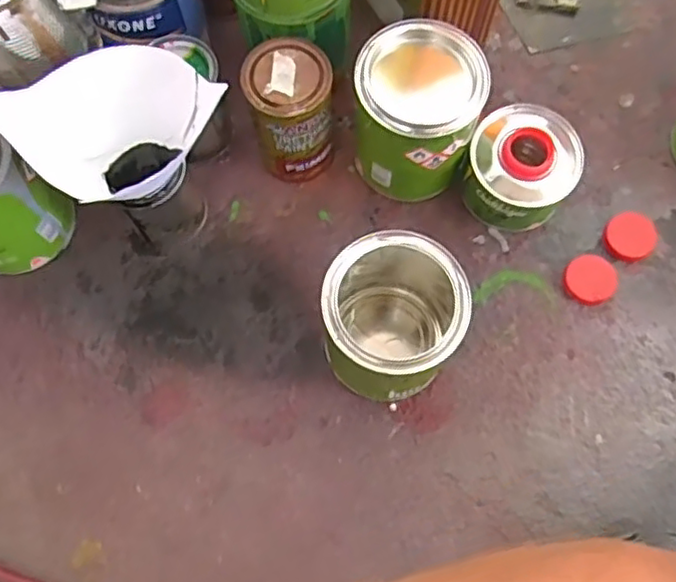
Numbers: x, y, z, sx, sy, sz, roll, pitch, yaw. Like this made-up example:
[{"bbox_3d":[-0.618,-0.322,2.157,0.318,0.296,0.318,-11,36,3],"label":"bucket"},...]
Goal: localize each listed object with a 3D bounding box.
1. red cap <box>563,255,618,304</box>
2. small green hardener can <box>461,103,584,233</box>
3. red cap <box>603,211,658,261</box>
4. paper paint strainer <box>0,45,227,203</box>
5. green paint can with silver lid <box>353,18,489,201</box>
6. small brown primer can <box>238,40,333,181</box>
[{"bbox_3d":[0.236,-0.011,0.616,0.048,0.016,0.045,0,73,1],"label":"red cap"},{"bbox_3d":[0.169,-0.118,0.621,0.107,0.068,0.106,0,73,1],"label":"small green hardener can"},{"bbox_3d":[0.279,-0.052,0.627,0.051,0.010,0.046,-35,76,-10],"label":"red cap"},{"bbox_3d":[-0.173,-0.127,0.533,0.144,0.098,0.116,-41,78,-10],"label":"paper paint strainer"},{"bbox_3d":[0.068,-0.152,0.591,0.103,0.145,0.099,0,73,1],"label":"green paint can with silver lid"},{"bbox_3d":[-0.041,-0.156,0.604,0.072,0.132,0.072,0,73,1],"label":"small brown primer can"}]

